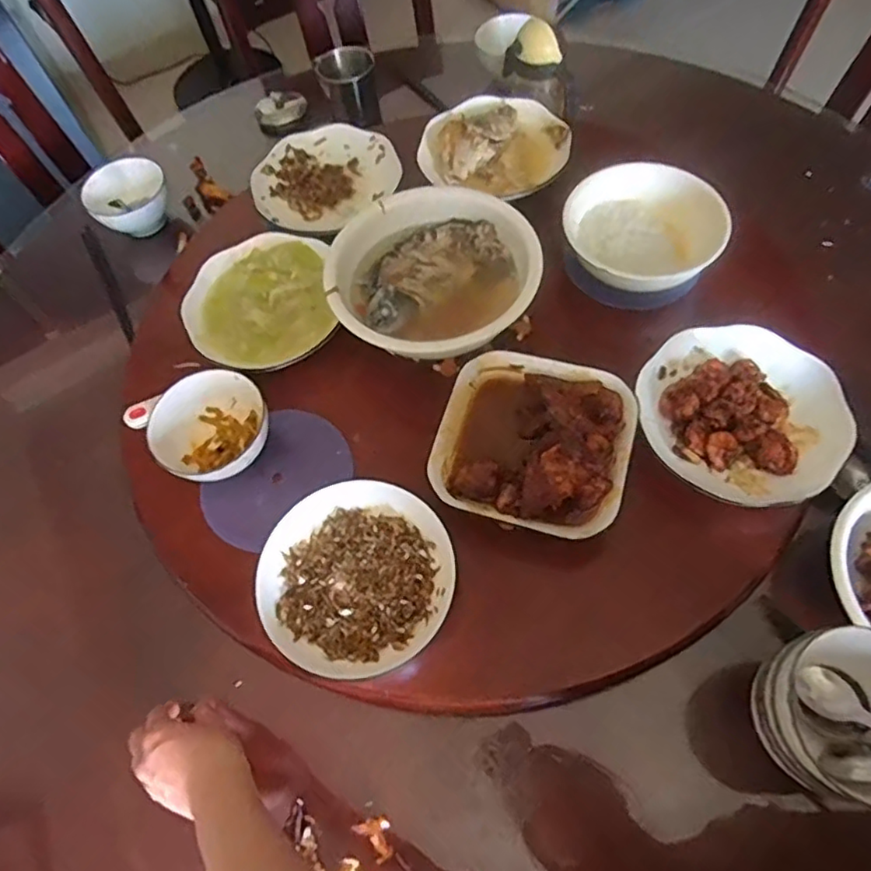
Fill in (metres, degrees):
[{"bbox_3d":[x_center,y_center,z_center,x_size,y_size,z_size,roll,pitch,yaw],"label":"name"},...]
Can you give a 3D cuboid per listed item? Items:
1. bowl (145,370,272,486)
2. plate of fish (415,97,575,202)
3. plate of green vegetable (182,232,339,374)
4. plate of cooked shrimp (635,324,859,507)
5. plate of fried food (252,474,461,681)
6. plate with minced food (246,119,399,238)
[{"bbox_3d":[-0.217,-0.008,0.613,0.109,0.054,0.121,-4,60,0],"label":"bowl"},{"bbox_3d":[0.076,-0.375,0.789,0.184,0.032,0.157,5,61,5],"label":"plate of fish"},{"bbox_3d":[-0.199,-0.146,0.699,0.163,0.030,0.180,-13,61,-5],"label":"plate of green vegetable"},{"bbox_3d":[0.288,-0.022,0.588,0.177,0.033,0.186,-1,60,2],"label":"plate of cooked shrimp"},{"bbox_3d":[-0.072,0.126,0.554,0.168,0.032,0.165,-1,60,2],"label":"plate of fried food"},{"bbox_3d":[-0.142,-0.331,0.793,0.182,0.032,0.170,-1,60,2],"label":"plate with minced food"}]

